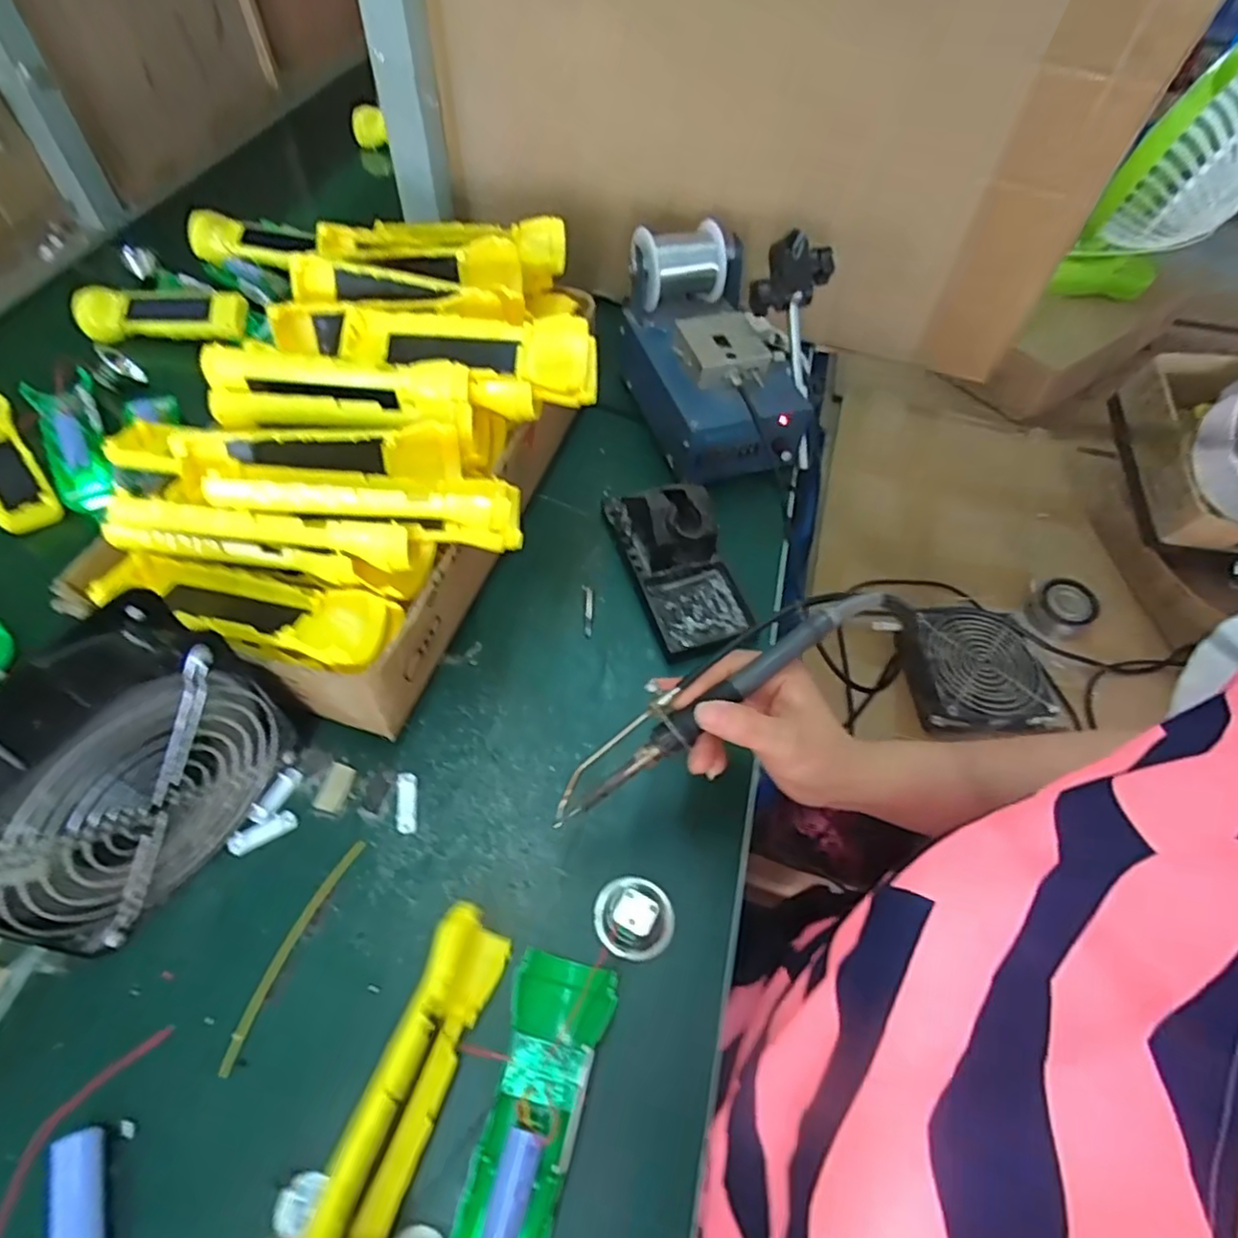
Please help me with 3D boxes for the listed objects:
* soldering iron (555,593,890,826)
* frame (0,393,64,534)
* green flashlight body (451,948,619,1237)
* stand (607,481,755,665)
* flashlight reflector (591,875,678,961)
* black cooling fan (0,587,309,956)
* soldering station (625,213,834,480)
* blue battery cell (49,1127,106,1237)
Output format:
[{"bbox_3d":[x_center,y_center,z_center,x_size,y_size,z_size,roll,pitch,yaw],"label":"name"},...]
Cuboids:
[{"bbox_3d":[0.052,0.045,0.371,0.217,0.021,0.024,-35,62,2],"label":"soldering iron"},{"bbox_3d":[-0.523,-0.132,0.565,0.050,0.019,0.166,-33,63,-24],"label":"frame"},{"bbox_3d":[-0.043,0.249,0.320,0.049,0.031,0.161,12,55,4],"label":"green flashlight body"},{"bbox_3d":[0.048,-0.055,0.507,0.071,0.071,0.146,-14,57,-14],"label":"stand"},{"bbox_3d":[0.010,0.169,0.383,0.046,0.026,0.042,2,55,-3],"label":"flashlight reflector"},{"bbox_3d":[-0.256,0.079,0.351,0.064,0.149,0.156,30,58,16],"label":"black cooling fan"},{"bbox_3d":[0.097,-0.236,0.596,0.160,0.141,0.194,-10,57,-11],"label":"soldering station"},{"bbox_3d":[-0.243,0.270,0.303,0.019,0.014,0.067,-18,58,-16],"label":"blue battery cell"}]

